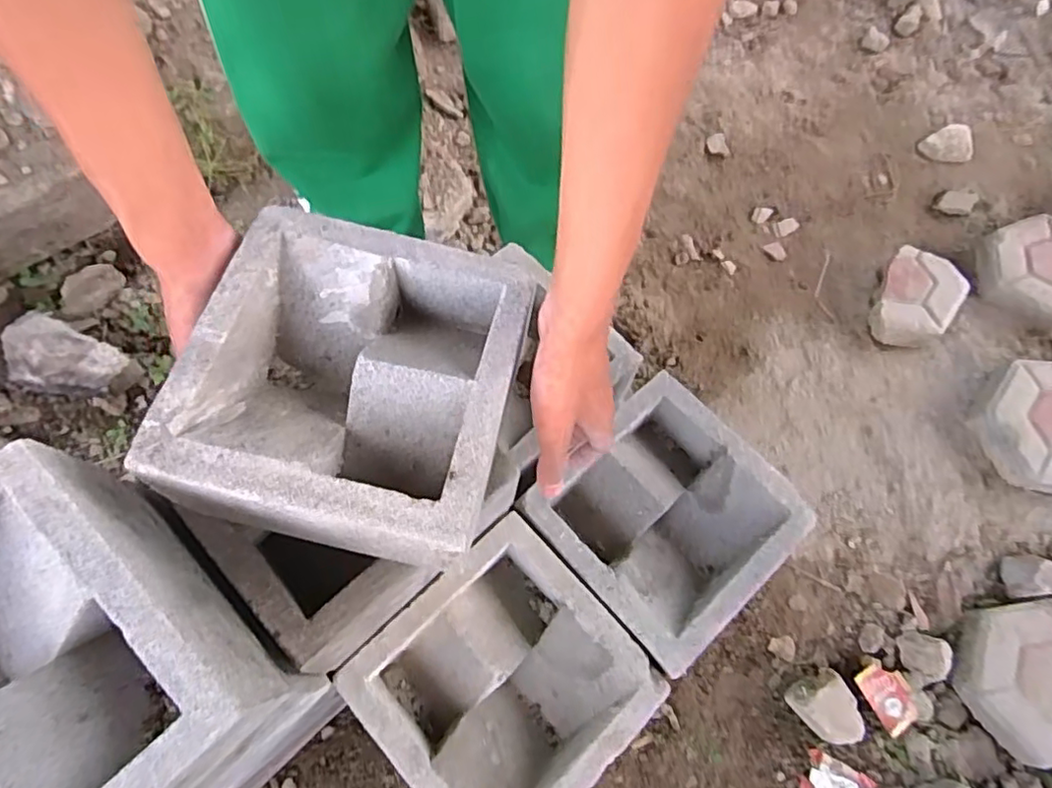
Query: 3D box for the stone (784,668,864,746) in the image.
[{"bbox_3d":[0.401,0.420,0.823,0.074,0.062,0.085,-20,72,-8],"label":"stone"}]

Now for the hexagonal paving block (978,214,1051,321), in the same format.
[{"bbox_3d":[0.873,-0.211,1.029,0.202,0.045,0.203,2,70,-1],"label":"hexagonal paving block"}]

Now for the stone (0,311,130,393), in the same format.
[{"bbox_3d":[-0.673,-0.046,0.899,0.165,0.062,0.105,18,71,5],"label":"stone"}]

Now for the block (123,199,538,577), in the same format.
[{"bbox_3d":[-0.107,-0.008,0.406,0.196,0.082,0.203,13,70,3],"label":"block"}]

